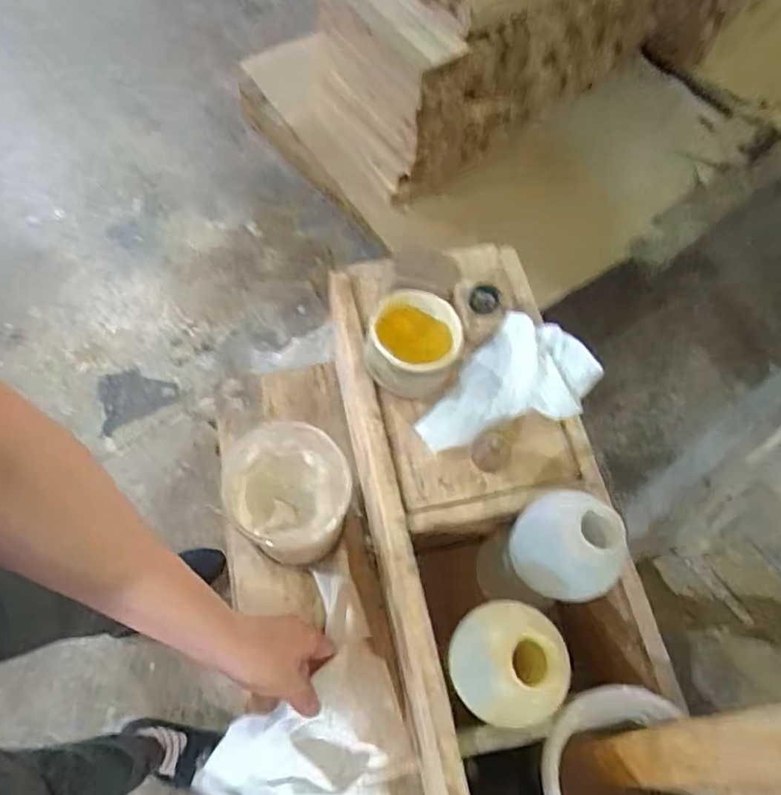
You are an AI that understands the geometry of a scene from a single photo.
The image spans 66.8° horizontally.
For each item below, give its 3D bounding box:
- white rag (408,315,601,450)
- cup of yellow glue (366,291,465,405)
[{"bbox_3d":[0.105,-0.002,0.517,0.098,0.031,0.153,39,70,14],"label":"white rag"},{"bbox_3d":[0.021,-0.048,0.518,0.078,0.052,0.080,1,66,-2],"label":"cup of yellow glue"}]

